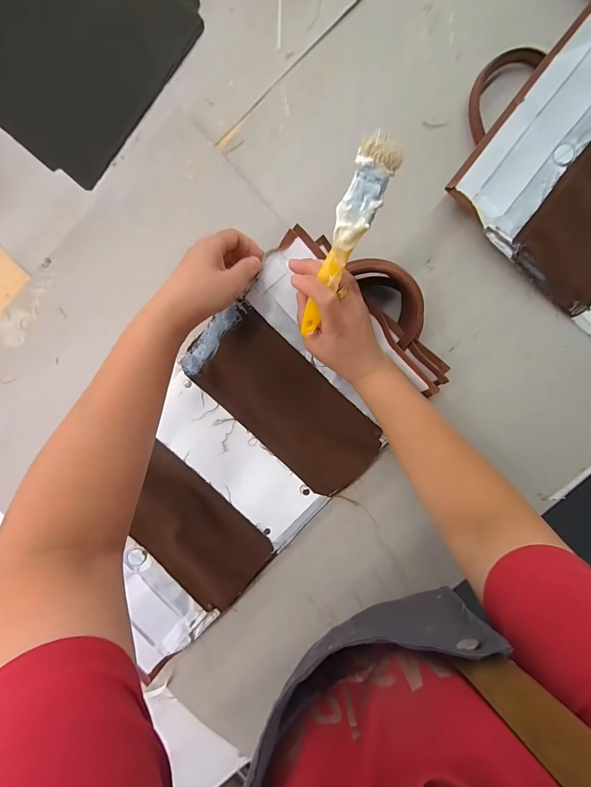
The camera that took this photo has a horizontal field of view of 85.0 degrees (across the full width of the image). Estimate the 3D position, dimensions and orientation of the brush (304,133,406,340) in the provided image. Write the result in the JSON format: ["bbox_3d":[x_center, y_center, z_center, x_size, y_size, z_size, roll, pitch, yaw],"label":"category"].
[{"bbox_3d":[0.035,-0.110,0.253,0.027,0.008,0.149,23,130,-1],"label":"brush"}]

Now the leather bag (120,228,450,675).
[{"bbox_3d":[-0.067,0.074,0.373,0.237,0.072,0.454,43,97,-4],"label":"leather bag"}]

